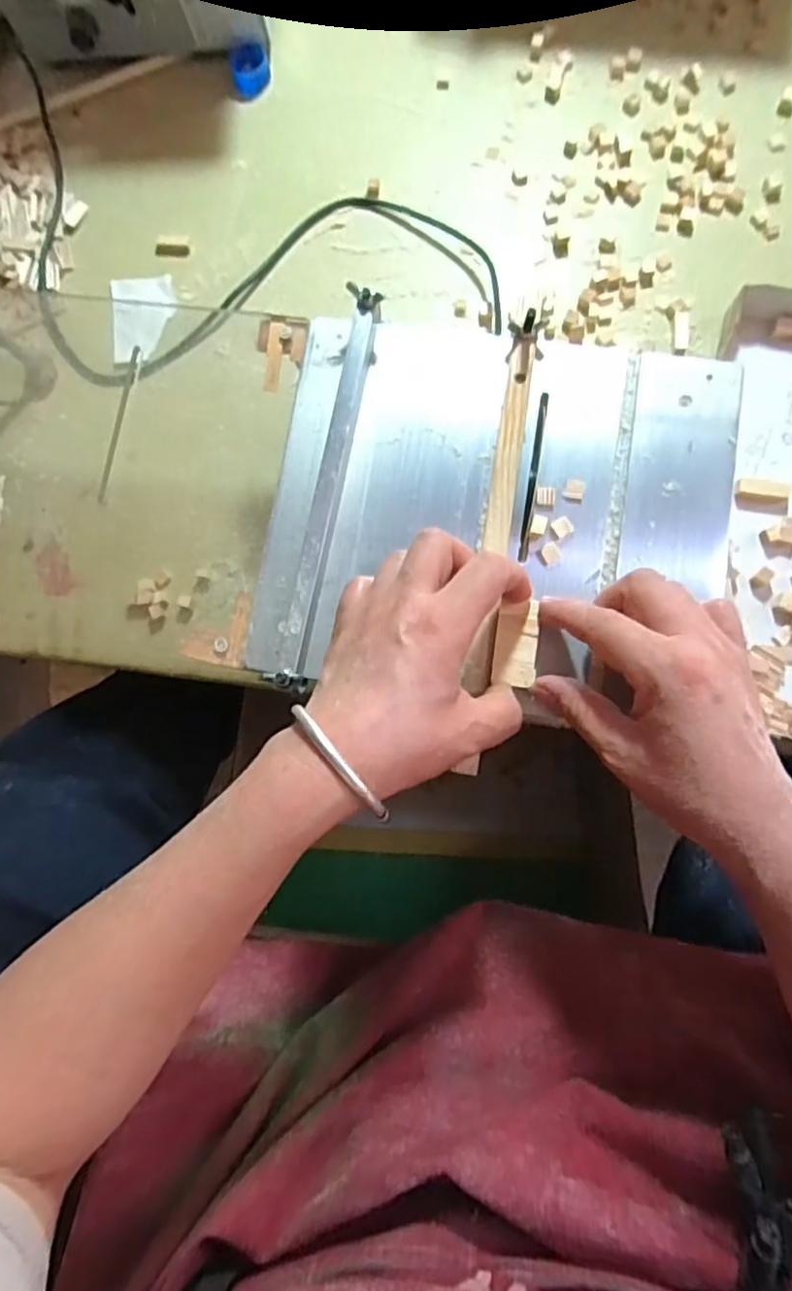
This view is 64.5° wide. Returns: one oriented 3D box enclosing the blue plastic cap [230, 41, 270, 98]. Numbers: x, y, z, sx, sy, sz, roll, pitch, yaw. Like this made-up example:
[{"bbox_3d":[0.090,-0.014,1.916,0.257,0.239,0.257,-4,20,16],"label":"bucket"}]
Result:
[{"bbox_3d":[-0.122,-0.485,0.528,0.032,0.022,0.026,-9,82,4],"label":"blue plastic cap"}]

